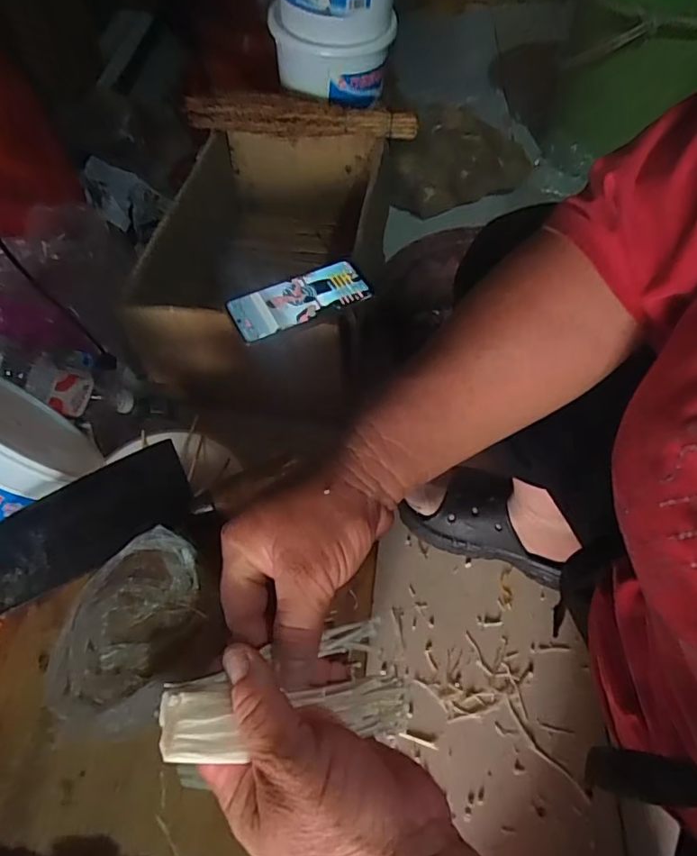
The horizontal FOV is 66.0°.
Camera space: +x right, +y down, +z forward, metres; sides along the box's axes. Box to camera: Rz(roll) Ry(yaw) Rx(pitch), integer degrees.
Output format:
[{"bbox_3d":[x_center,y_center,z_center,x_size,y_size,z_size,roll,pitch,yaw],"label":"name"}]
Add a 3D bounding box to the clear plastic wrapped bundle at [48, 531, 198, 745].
[{"bbox_3d":[-0.155,0.140,0.381,0.074,0.037,0.133,4,58,3],"label":"clear plastic wrapped bundle"}]

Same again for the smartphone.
[{"bbox_3d":[-0.055,-0.145,0.607,0.157,0.008,0.070,-22,60,-13],"label":"smartphone"}]

